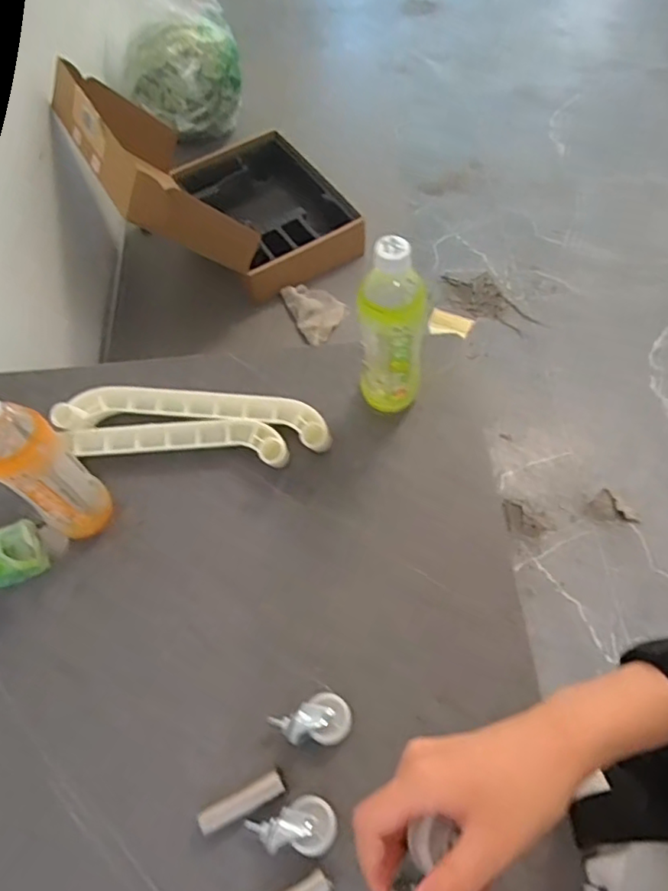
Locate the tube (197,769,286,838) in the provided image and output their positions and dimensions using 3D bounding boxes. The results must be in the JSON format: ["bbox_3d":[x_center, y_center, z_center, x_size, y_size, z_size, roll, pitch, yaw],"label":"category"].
[{"bbox_3d":[-0.075,0.296,0.495,0.073,0.018,0.020,-27,62,-11],"label":"tube"}]

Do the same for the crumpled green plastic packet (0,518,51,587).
[{"bbox_3d":[-0.333,0.113,0.605,0.084,0.044,0.052,-16,60,-5],"label":"crumpled green plastic packet"}]

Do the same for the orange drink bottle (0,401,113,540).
[{"bbox_3d":[-0.272,0.018,0.551,0.072,0.213,0.060,36,69,22],"label":"orange drink bottle"}]

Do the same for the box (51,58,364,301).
[{"bbox_3d":[-0.220,-0.511,1.114,0.412,0.365,0.411,-30,62,-11],"label":"box"}]

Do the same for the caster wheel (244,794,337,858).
[{"bbox_3d":[-0.032,0.310,0.481,0.067,0.021,0.041,-18,60,-6],"label":"caster wheel"}]

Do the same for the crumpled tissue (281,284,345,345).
[{"bbox_3d":[-0.027,-0.254,1.131,0.095,0.032,0.147,-23,61,-7],"label":"crumpled tissue"}]

